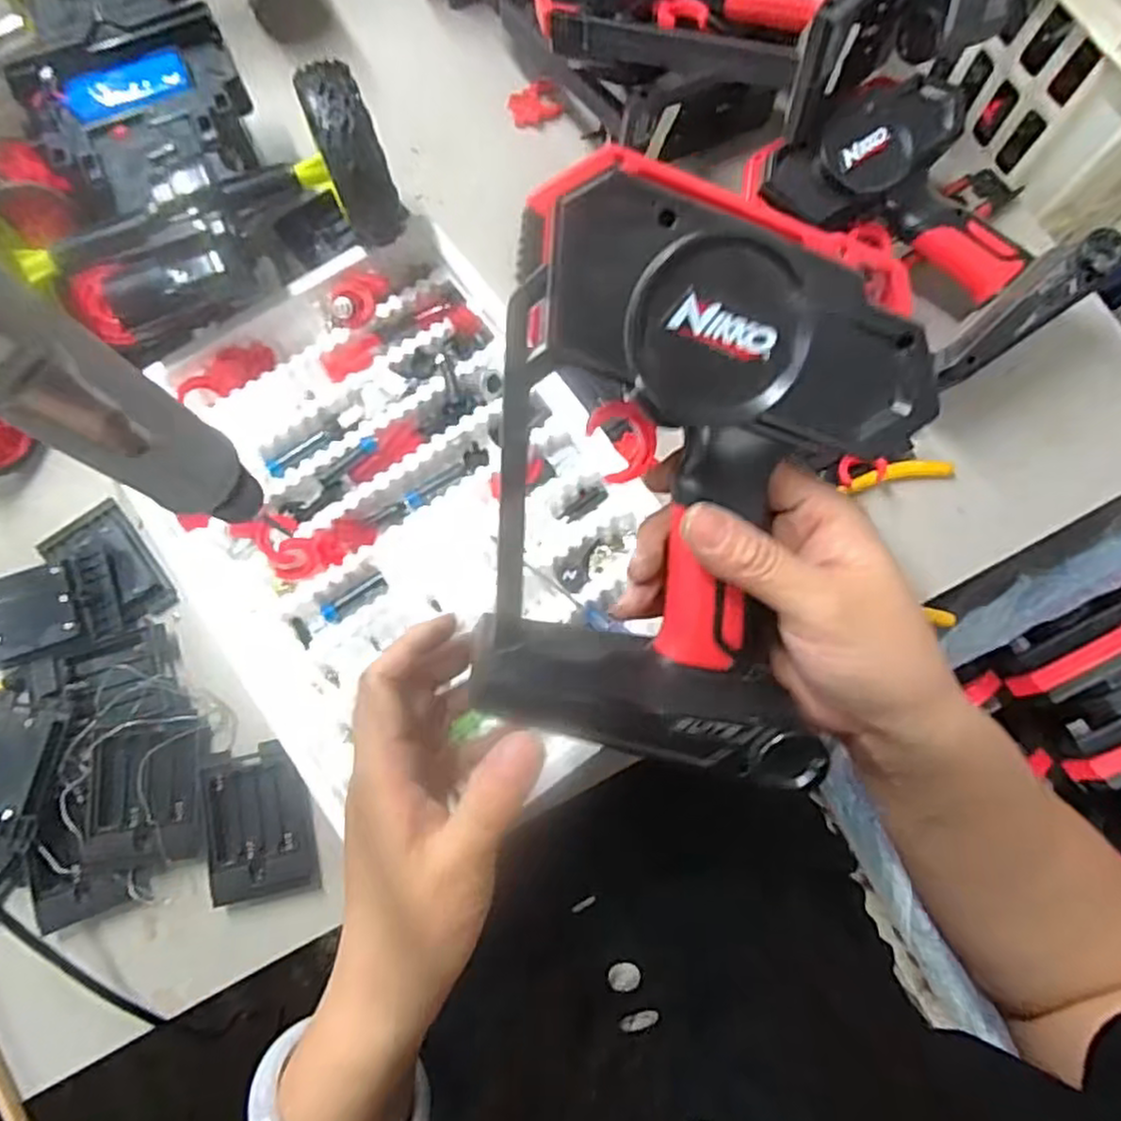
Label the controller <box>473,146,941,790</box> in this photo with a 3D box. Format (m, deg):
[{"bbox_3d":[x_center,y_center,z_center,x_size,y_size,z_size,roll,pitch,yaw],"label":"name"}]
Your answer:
[{"bbox_3d":[0.046,-0.024,0.269,0.150,0.080,0.201,10,104,-10],"label":"controller"}]

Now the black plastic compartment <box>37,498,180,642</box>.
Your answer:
[{"bbox_3d":[-0.282,0.004,0.437,0.053,0.016,0.083,-38,80,-9],"label":"black plastic compartment"}]

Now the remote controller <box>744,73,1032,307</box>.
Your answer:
[{"bbox_3d":[0.206,-0.217,0.438,0.131,0.058,0.135,-29,79,-8],"label":"remote controller"}]

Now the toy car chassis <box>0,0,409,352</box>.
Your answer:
[{"bbox_3d":[-0.269,-0.305,0.441,0.236,0.094,0.344,-23,78,-6],"label":"toy car chassis"}]

